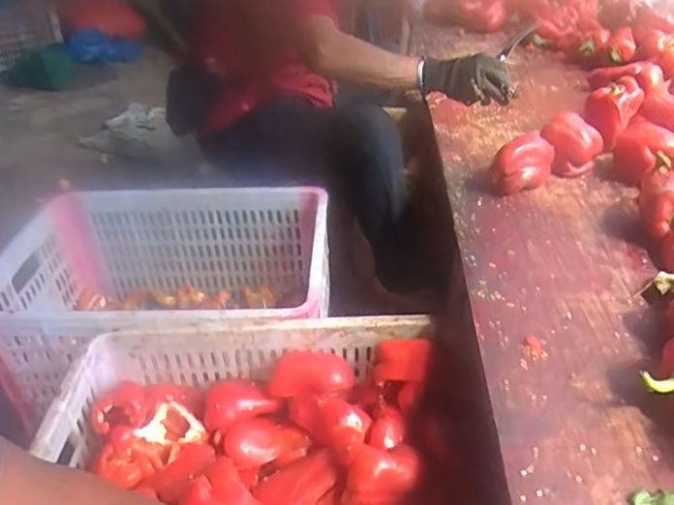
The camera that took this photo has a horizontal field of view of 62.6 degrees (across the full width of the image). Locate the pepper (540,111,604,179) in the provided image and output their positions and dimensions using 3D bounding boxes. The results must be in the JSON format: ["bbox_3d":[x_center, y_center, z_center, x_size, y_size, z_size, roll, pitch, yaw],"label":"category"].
[{"bbox_3d":[0.384,-0.174,0.912,0.094,0.088,0.092,14,37,22],"label":"pepper"}]

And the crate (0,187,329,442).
[{"bbox_3d":[-0.288,0.076,0.950,0.531,0.239,0.368,2,35,5],"label":"crate"}]

